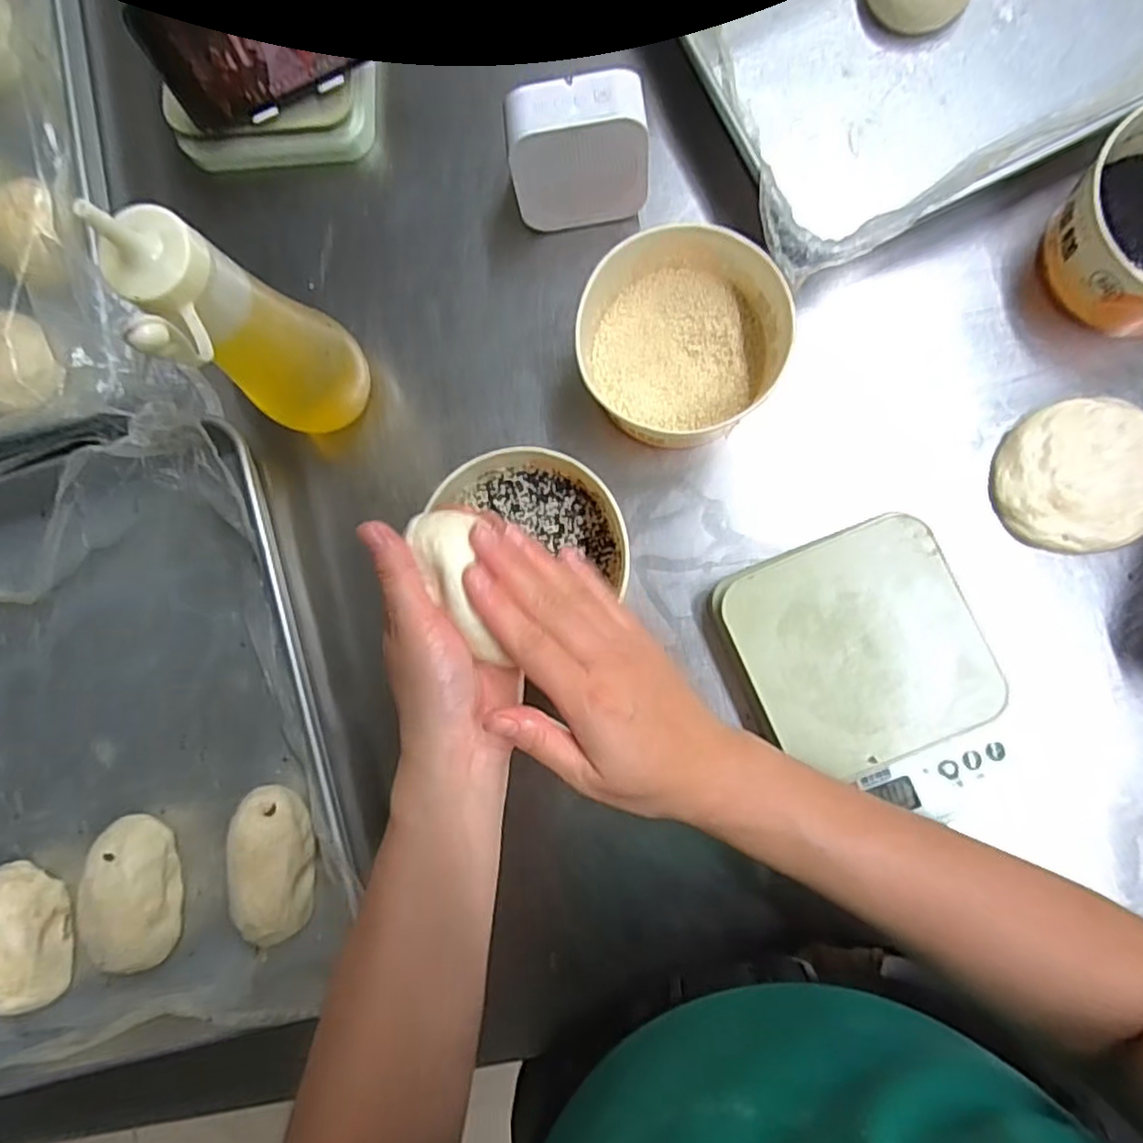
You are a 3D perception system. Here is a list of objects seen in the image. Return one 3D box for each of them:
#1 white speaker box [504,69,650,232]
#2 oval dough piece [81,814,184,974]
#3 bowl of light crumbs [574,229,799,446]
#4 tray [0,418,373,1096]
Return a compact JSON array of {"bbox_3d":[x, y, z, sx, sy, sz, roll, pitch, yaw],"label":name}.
[{"bbox_3d":[0.006,-0.274,0.446,0.090,0.091,0.052,-8,85,5],"label":"white speaker box"},{"bbox_3d":[-0.305,0.225,0.467,0.051,0.048,0.103,-9,85,5],"label":"oval dough piece"},{"bbox_3d":[0.072,-0.150,0.441,0.120,0.070,0.125,0,86,6],"label":"bowl of light crumbs"},{"bbox_3d":[-0.465,0.156,0.474,0.619,0.071,0.405,-16,85,4],"label":"tray"}]

